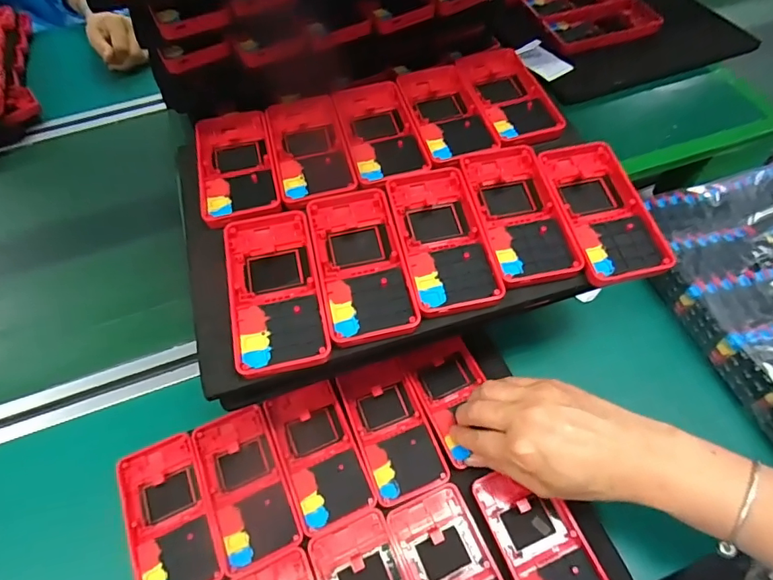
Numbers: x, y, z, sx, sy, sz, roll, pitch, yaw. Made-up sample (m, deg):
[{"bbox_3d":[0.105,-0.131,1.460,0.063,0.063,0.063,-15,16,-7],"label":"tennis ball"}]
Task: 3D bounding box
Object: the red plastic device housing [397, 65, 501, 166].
[{"bbox_3d":[0.052,-0.159,0.432,0.060,0.016,0.133,-12,56,-7],"label":"red plastic device housing"}]

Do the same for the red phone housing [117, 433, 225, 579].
[{"bbox_3d":[-0.173,0.178,0.377,0.061,0.011,0.124,-23,59,-12],"label":"red phone housing"}]

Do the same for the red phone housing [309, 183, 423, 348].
[{"bbox_3d":[-0.019,-0.023,0.349,0.061,0.018,0.128,-11,56,-6],"label":"red phone housing"}]

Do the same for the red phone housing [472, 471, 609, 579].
[{"bbox_3d":[0.118,0.192,0.352,0.062,0.013,0.119,-18,58,-9],"label":"red phone housing"}]

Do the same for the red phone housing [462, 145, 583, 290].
[{"bbox_3d":[0.101,-0.063,0.367,0.061,0.015,0.127,-9,56,-5],"label":"red phone housing"}]

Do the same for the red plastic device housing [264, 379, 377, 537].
[{"bbox_3d":[-0.058,0.134,0.400,0.061,0.010,0.119,-22,58,-11],"label":"red plastic device housing"}]

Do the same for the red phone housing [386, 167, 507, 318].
[{"bbox_3d":[0.041,-0.042,0.356,0.061,0.012,0.126,-11,56,-6],"label":"red phone housing"}]

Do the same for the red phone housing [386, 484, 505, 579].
[{"bbox_3d":[0.051,0.210,0.345,0.062,0.007,0.122,-22,58,-11],"label":"red phone housing"}]

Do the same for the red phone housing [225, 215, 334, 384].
[{"bbox_3d":[-0.080,-0.007,0.336,0.062,0.011,0.132,-11,56,-6],"label":"red phone housing"}]

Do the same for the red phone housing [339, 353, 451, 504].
[{"bbox_3d":[0.004,0.116,0.409,0.063,0.010,0.118,-19,58,-9],"label":"red phone housing"}]

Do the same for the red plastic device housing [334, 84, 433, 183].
[{"bbox_3d":[-0.008,-0.145,0.424,0.060,0.012,0.136,-12,56,-7],"label":"red plastic device housing"}]

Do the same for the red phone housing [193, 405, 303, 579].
[{"bbox_3d":[-0.115,0.156,0.387,0.062,0.011,0.124,-22,58,-11],"label":"red phone housing"}]

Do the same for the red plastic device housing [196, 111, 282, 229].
[{"bbox_3d":[-0.126,-0.106,0.400,0.062,0.007,0.130,-13,56,-7],"label":"red plastic device housing"}]

